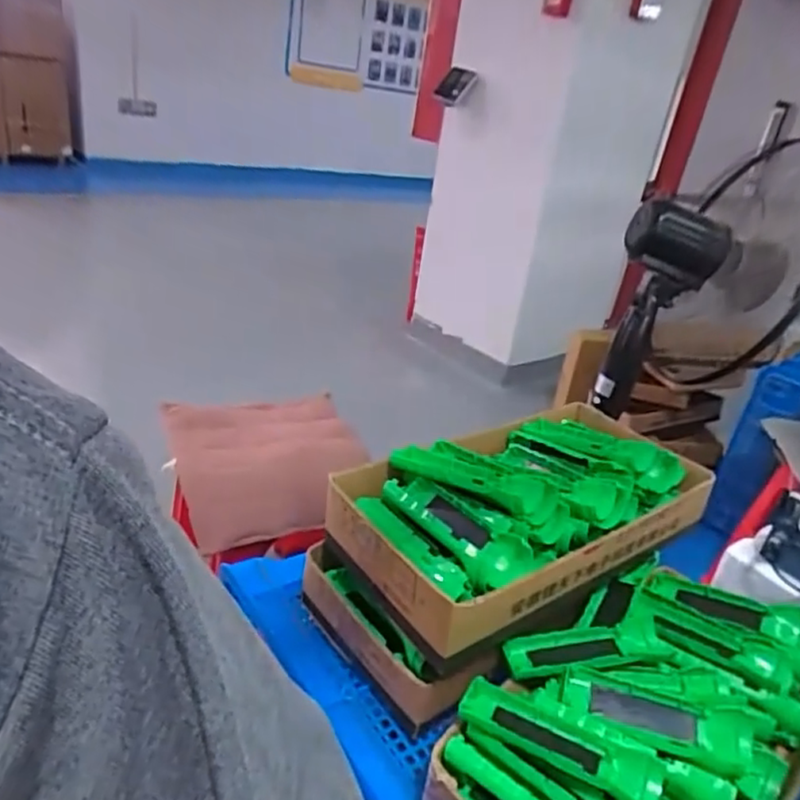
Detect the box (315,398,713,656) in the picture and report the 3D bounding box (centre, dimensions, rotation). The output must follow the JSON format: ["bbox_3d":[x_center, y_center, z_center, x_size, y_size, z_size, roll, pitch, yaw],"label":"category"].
[{"bbox_3d":[0.139,0.106,0.714,0.401,0.095,0.223,-12,32,-36],"label":"box"}]

